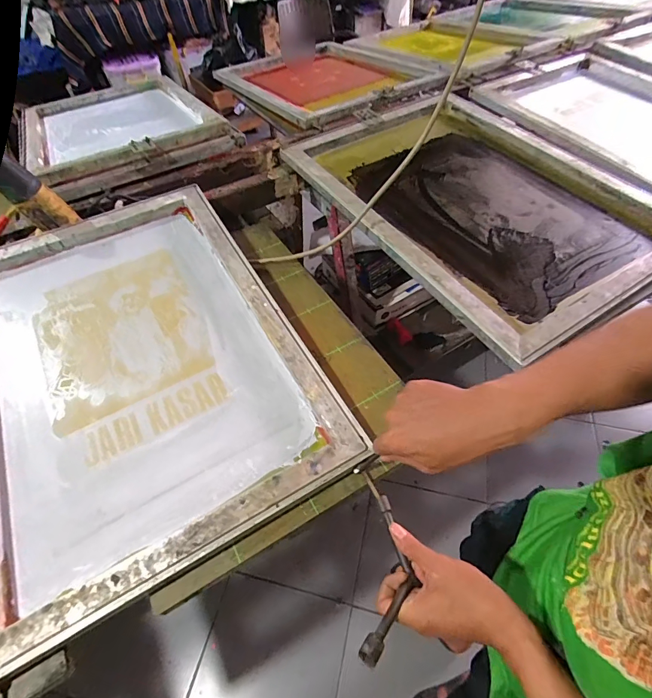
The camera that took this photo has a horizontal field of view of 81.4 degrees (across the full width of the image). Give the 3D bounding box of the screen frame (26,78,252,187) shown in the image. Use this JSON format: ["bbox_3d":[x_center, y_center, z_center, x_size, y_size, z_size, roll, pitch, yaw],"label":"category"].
[{"bbox_3d":[-0.643,-0.705,1.158,0.503,0.049,0.875,-24,48,-16],"label":"screen frame"}]

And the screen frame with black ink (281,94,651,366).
[{"bbox_3d":[0.305,-0.359,0.819,0.564,0.055,0.786,-27,55,-15],"label":"screen frame with black ink"}]

